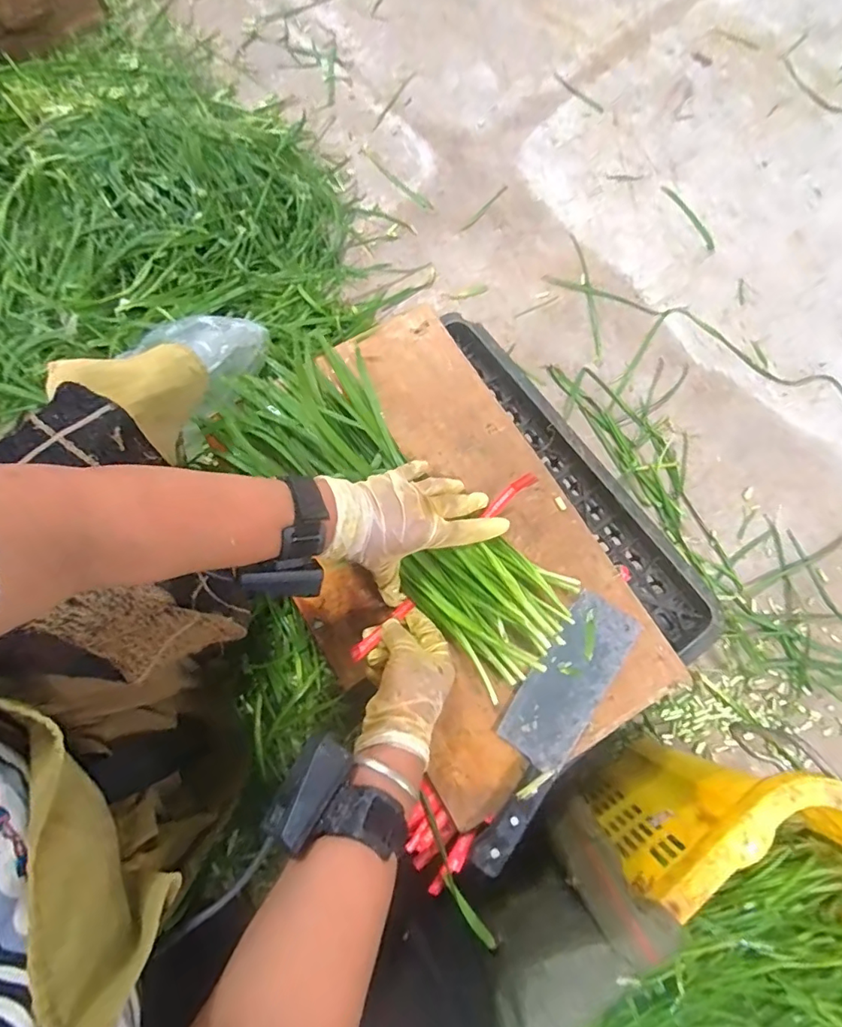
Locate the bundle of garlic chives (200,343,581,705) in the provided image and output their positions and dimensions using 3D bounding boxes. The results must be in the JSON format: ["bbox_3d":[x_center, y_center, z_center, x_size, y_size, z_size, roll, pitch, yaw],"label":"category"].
[{"bbox_3d":[-0.037,-0.012,0.541,0.165,0.051,0.444,-42,78,-14],"label":"bundle of garlic chives"}]

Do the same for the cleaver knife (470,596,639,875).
[{"bbox_3d":[0.125,0.207,0.499,0.073,0.012,0.271,36,79,7],"label":"cleaver knife"}]

